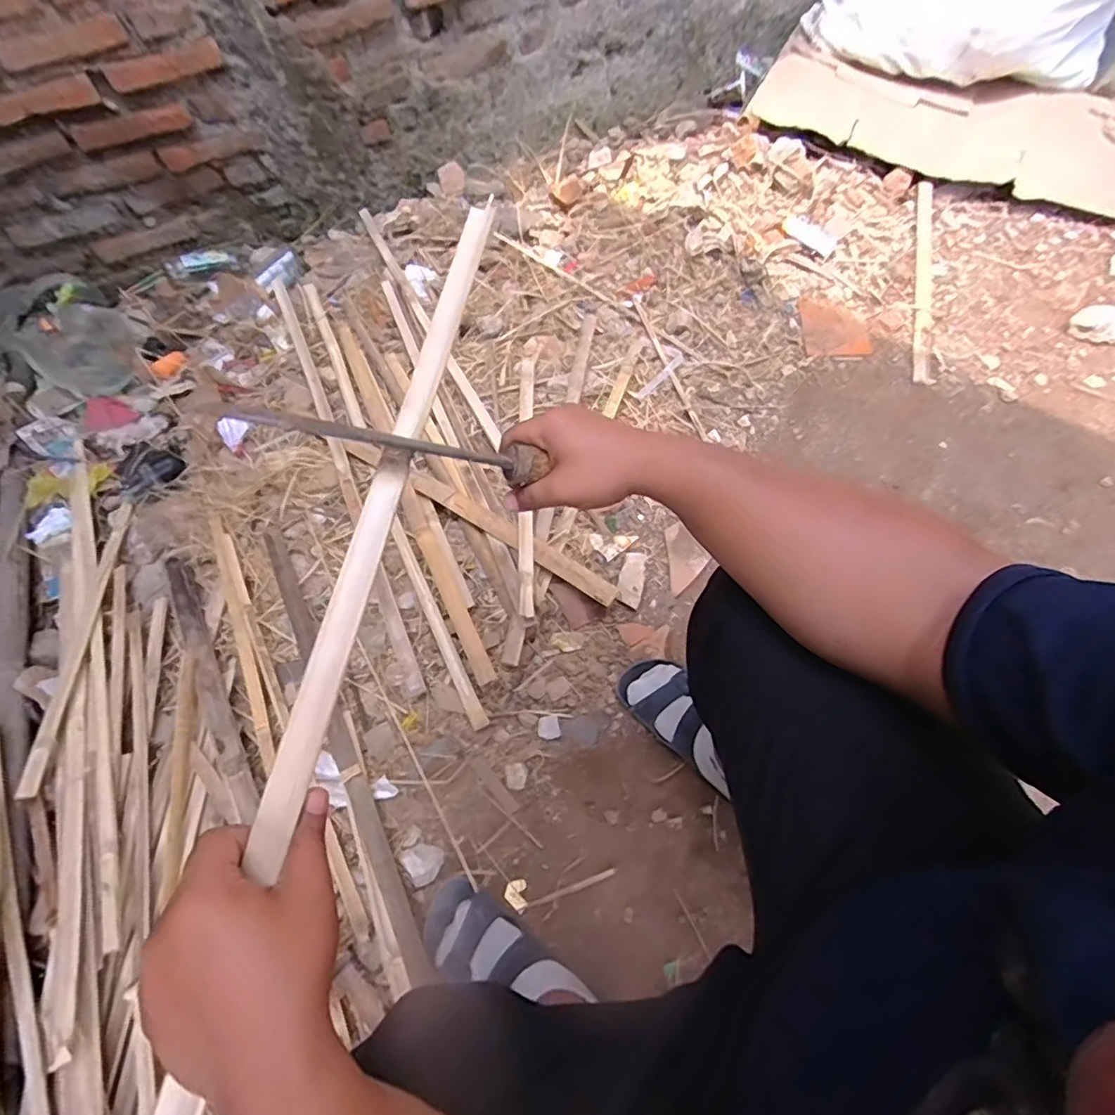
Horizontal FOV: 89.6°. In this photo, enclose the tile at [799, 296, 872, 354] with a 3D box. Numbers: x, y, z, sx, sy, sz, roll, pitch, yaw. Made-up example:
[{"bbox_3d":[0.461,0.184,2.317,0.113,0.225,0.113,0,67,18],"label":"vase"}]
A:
[{"bbox_3d":[0.573,-0.482,1.165,0.124,0.017,0.152,0,65,1],"label":"tile"}]

